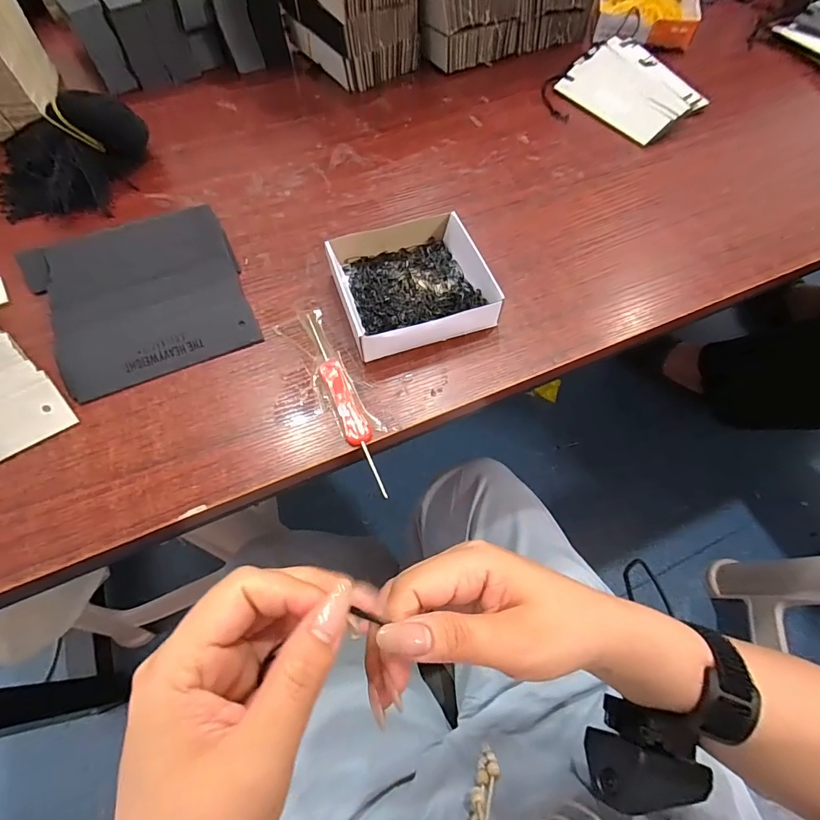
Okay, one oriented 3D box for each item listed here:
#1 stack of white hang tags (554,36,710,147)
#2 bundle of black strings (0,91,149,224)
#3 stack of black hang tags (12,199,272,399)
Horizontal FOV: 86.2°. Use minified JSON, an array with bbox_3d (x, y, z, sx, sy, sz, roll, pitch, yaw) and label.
[{"bbox_3d":[0.230,-0.336,0.456,0.103,0.018,0.137,-31,66,-15],"label":"stack of white hang tags"},{"bbox_3d":[-0.301,-0.216,0.377,0.141,0.056,0.091,-20,63,-10],"label":"bundle of black strings"},{"bbox_3d":[-0.199,-0.087,0.326,0.140,0.023,0.141,-22,64,-11],"label":"stack of black hang tags"}]

